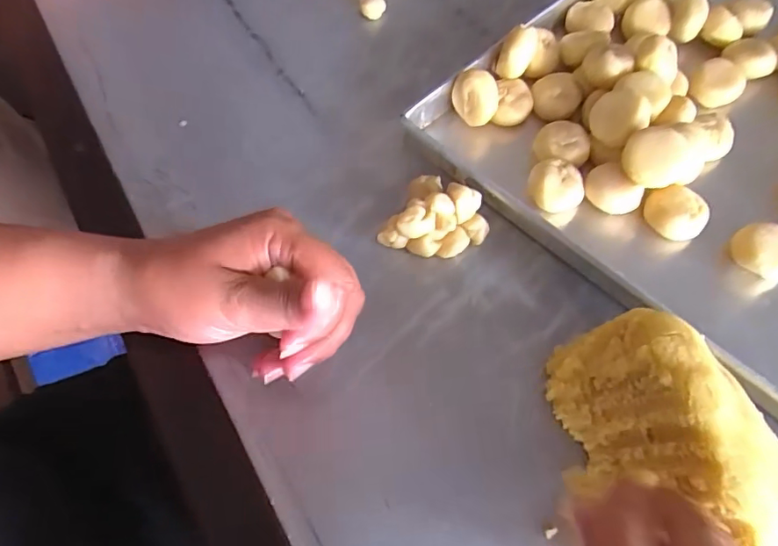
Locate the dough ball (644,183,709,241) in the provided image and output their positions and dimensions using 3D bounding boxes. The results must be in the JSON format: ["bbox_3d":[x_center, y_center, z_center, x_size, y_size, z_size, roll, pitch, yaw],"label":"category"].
[{"bbox_3d":[0.197,-0.040,0.362,0.039,0.033,0.030,38,64,19],"label":"dough ball"}]

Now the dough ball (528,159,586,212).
[{"bbox_3d":[0.118,-0.061,0.372,0.037,0.029,0.031,-4,58,-5],"label":"dough ball"}]

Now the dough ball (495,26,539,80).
[{"bbox_3d":[0.100,-0.172,0.407,0.026,0.033,0.026,1,59,-1],"label":"dough ball"}]

